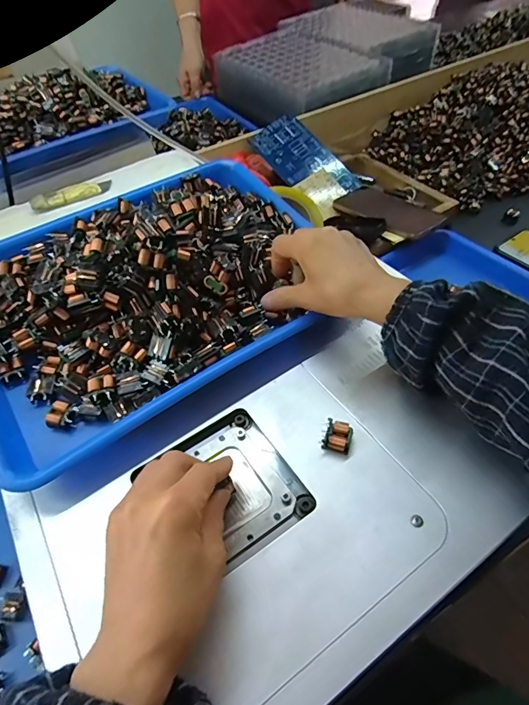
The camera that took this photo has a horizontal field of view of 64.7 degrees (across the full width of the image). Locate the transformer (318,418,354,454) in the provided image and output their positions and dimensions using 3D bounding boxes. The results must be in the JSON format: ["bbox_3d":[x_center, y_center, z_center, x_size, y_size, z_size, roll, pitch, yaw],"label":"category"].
[{"bbox_3d":[0.051,0.060,0.297,0.021,0.010,0.022,16,55,18],"label":"transformer"}]

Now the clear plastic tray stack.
[{"bbox_3d":[0.079,-0.635,0.965,0.280,0.089,0.379,-34,56,-20],"label":"clear plastic tray stack"}]

